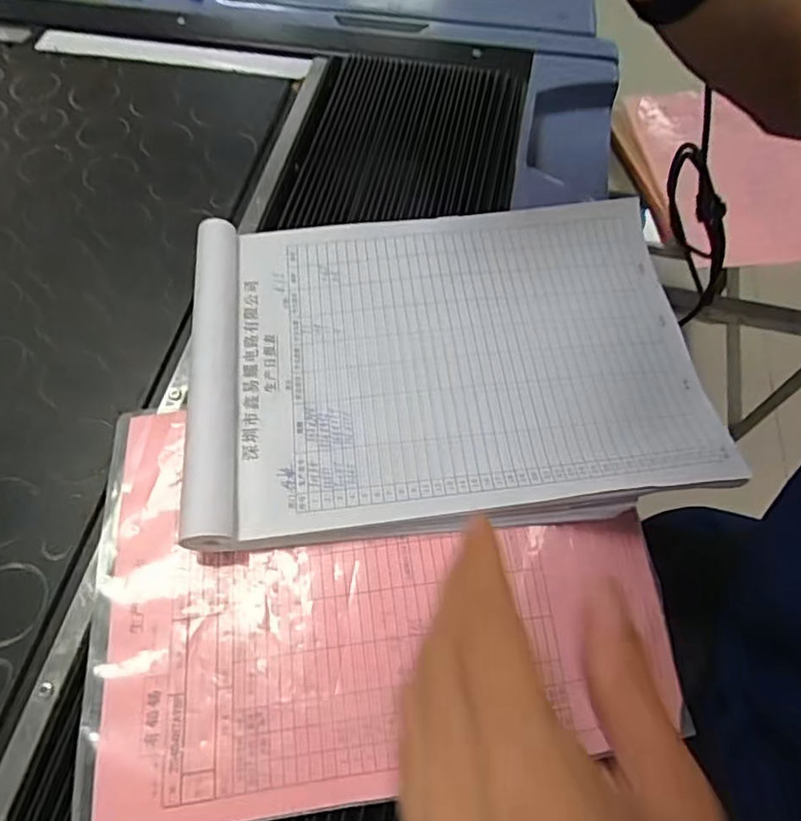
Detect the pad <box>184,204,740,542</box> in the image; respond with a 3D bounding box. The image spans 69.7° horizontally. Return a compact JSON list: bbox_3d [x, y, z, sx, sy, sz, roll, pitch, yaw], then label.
[{"bbox_3d":[0.030,-0.039,0.354,0.299,0.032,0.218,-6,62,-3],"label":"pad"}]

